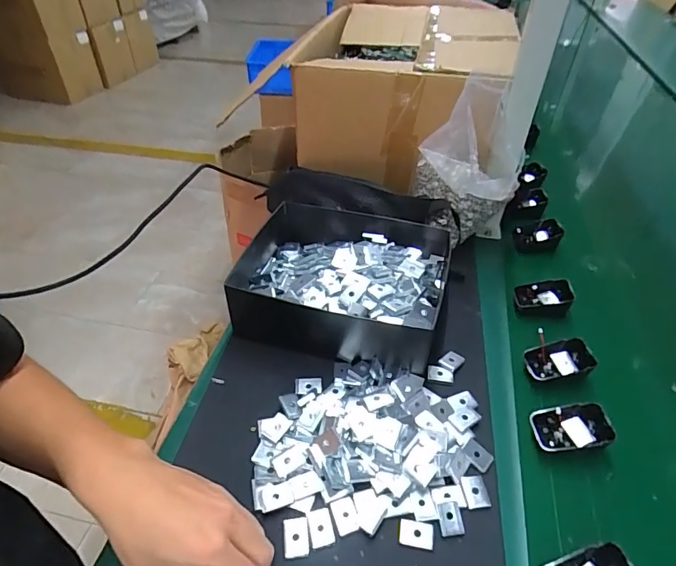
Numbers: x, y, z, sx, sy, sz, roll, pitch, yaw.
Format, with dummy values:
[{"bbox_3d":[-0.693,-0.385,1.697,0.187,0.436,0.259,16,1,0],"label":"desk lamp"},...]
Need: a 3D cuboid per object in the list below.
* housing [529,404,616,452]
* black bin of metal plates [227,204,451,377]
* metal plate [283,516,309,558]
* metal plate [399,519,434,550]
[{"bbox_3d":[0.231,0.143,0.446,0.069,0.022,0.045,-2,43,-2],"label":"housing"},{"bbox_3d":[0.002,-0.004,0.567,0.251,0.079,0.197,11,42,15],"label":"black bin of metal plates"},{"bbox_3d":[-0.035,0.211,0.375,0.020,0.004,0.029,-5,43,-6],"label":"metal plate"},{"bbox_3d":[0.066,0.212,0.381,0.028,0.004,0.019,8,43,8],"label":"metal plate"}]

